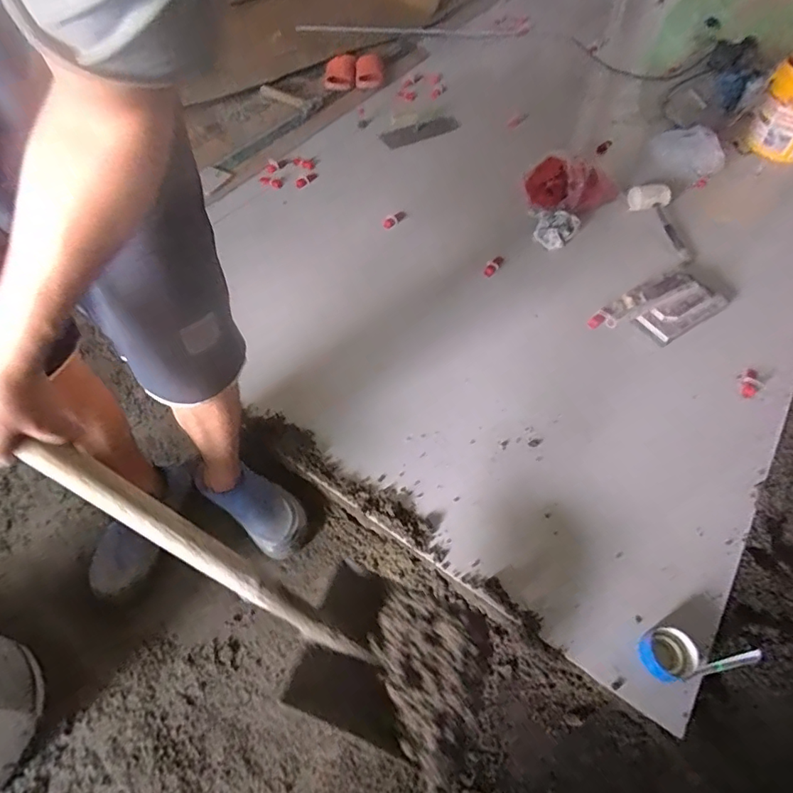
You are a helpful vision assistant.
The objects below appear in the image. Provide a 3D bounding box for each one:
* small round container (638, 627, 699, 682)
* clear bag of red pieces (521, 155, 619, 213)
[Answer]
[{"bbox_3d":[0.433,0.410,0.792,0.078,0.031,0.071,-23,58,-15],"label":"small round container"},{"bbox_3d":[0.483,-0.592,1.415,0.254,0.126,0.202,26,59,17],"label":"clear bag of red pieces"}]

